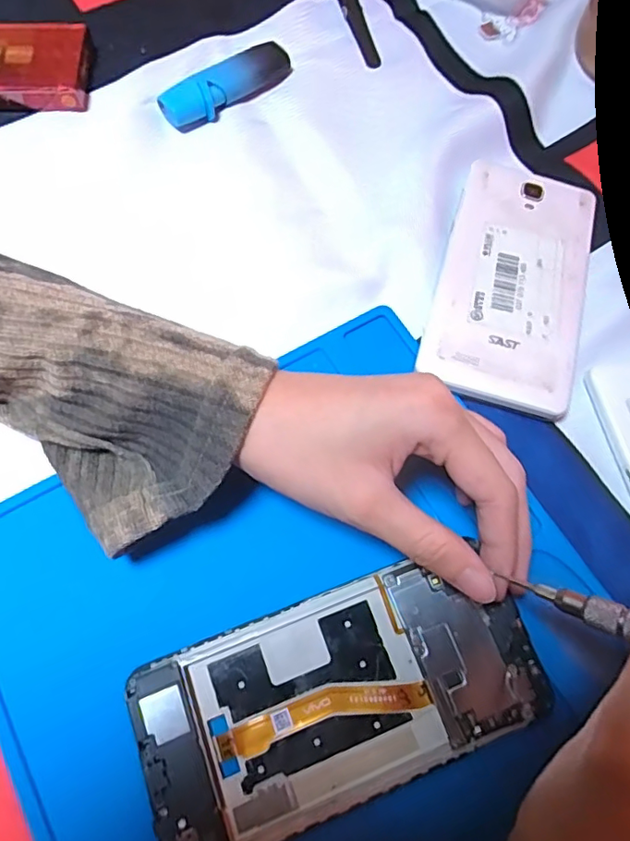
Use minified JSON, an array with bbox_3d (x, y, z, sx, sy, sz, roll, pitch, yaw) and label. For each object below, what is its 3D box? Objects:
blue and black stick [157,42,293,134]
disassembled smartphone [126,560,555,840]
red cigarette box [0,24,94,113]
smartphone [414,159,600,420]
[{"bbox_3d":[-0.051,-0.197,0.316,0.084,0.013,0.022,-37,75,-15],"label":"blue and black stick"},{"bbox_3d":[0.011,0.102,0.202,0.146,0.009,0.072,-16,70,-7],"label":"disassembled smartphone"},{"bbox_3d":[-0.183,-0.203,0.311,0.102,0.017,0.052,-5,69,-4],"label":"red cigarette box"},{"bbox_3d":[0.100,-0.072,0.271,0.070,0.009,0.142,17,69,4],"label":"smartphone"}]

